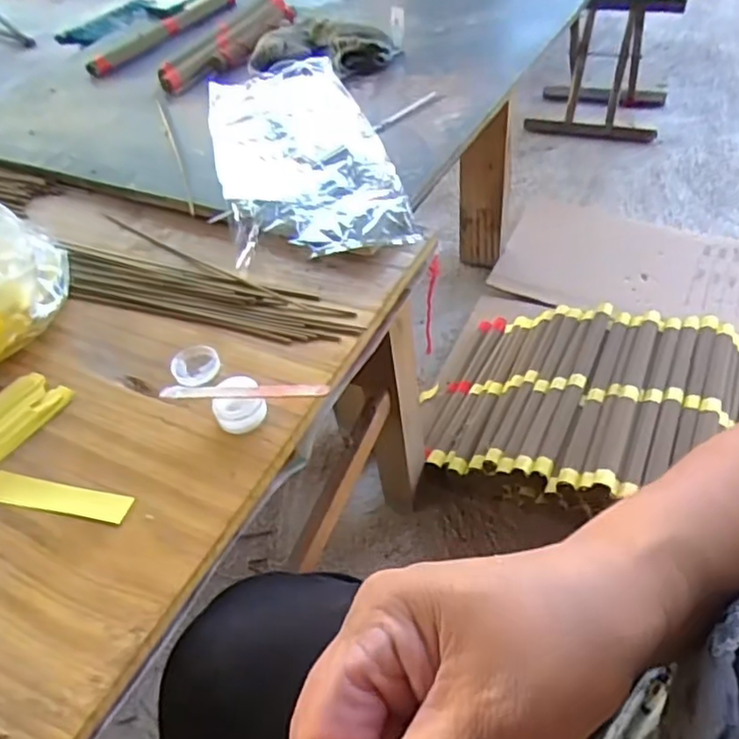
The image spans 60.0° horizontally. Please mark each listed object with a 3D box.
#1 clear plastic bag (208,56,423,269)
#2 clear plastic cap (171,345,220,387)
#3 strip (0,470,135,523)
[{"bbox_3d":[-0.082,-0.243,0.712,0.173,0.040,0.394,-13,46,-5],"label":"clear plastic bag"},{"bbox_3d":[-0.141,-0.004,0.521,0.038,0.008,0.046,-29,50,-19],"label":"clear plastic cap"},{"bbox_3d":[-0.218,0.087,0.446,0.111,0.004,0.023,7,48,13],"label":"strip"}]

